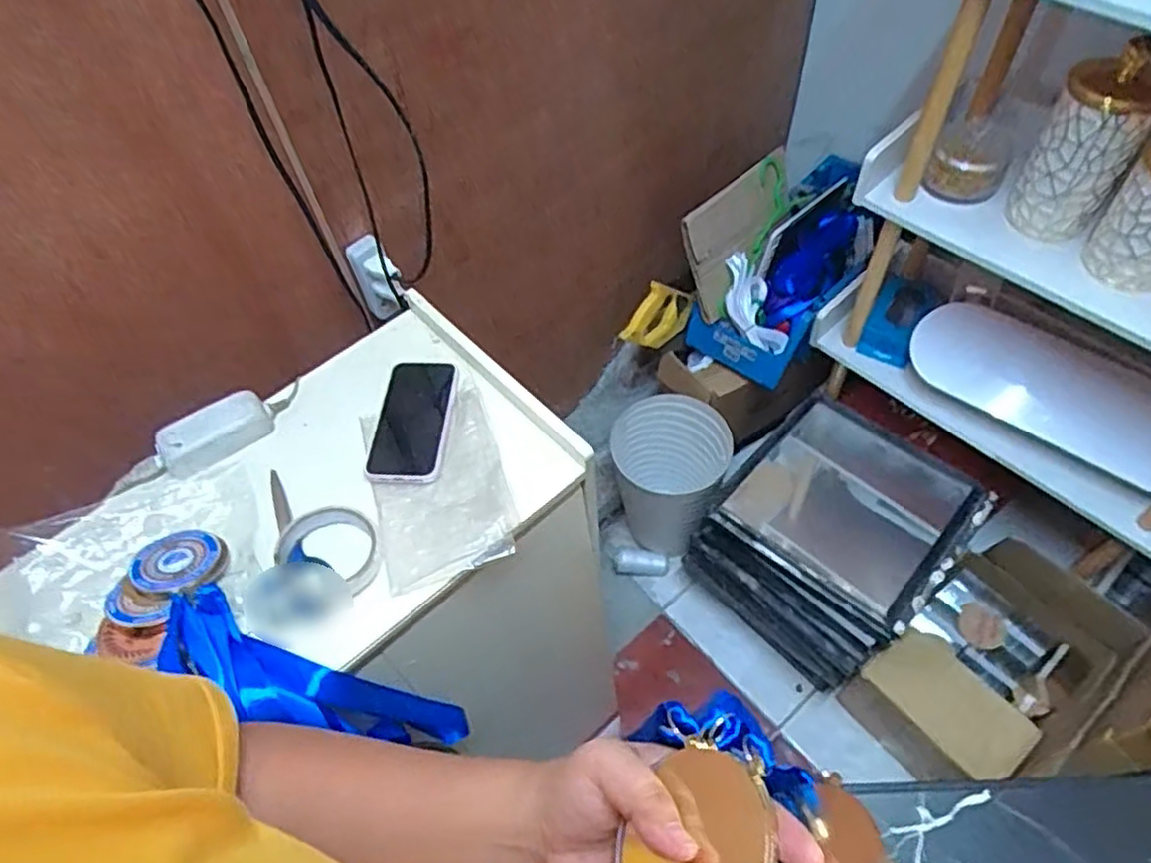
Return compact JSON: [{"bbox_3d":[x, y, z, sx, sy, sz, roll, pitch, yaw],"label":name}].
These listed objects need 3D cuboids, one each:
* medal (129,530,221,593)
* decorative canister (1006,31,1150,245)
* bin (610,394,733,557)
[{"bbox_3d":[-0.353,0.114,0.638,0.068,0.008,0.065,-11,39,-17],"label":"medal"},{"bbox_3d":[0.597,-0.336,0.844,0.102,0.197,0.095,32,64,23],"label":"decorative canister"},{"bbox_3d":[0.177,0.113,1.404,0.207,0.313,0.196,-2,56,4],"label":"bin"}]

